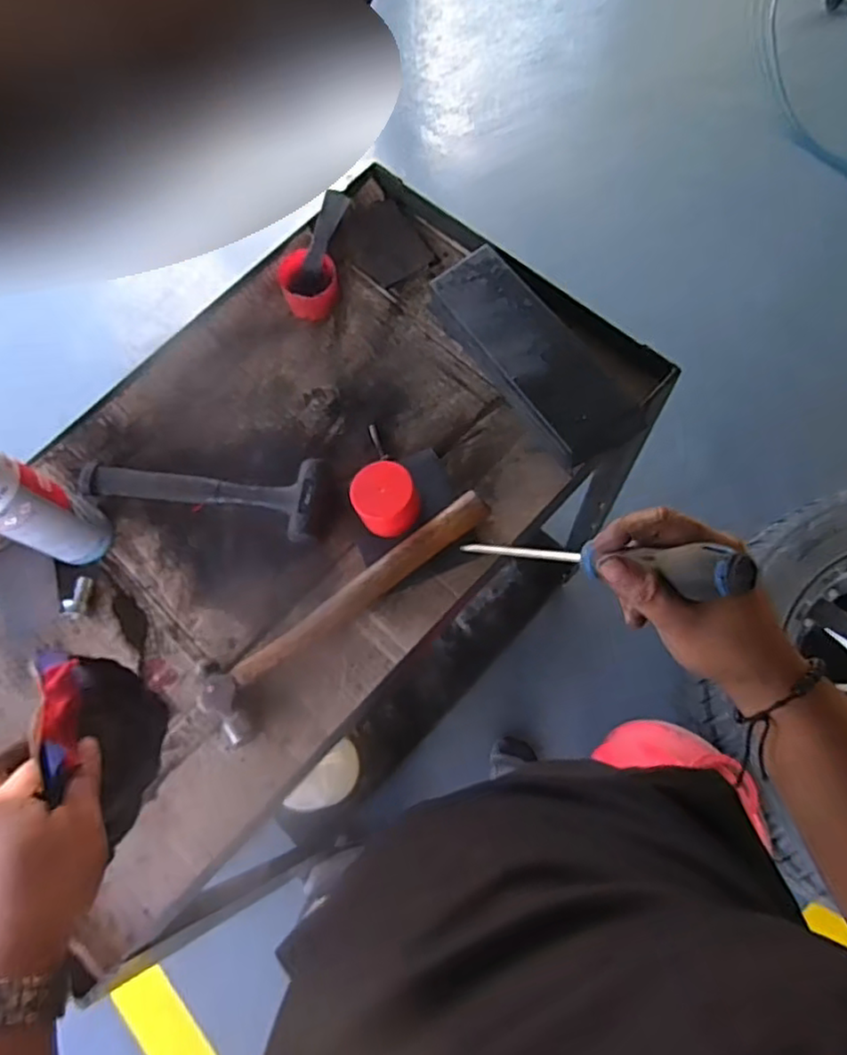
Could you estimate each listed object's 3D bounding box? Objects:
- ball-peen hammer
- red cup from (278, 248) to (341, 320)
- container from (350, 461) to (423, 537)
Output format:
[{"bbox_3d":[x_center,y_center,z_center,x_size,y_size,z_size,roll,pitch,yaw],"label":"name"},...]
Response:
[{"bbox_3d":[-0.073,0.081,0.648,0.336,0.027,0.079,-35,72,-8],"label":"ball-peen hammer"},{"bbox_3d":[-0.132,-0.282,0.761,0.065,0.040,0.075,-11,70,0],"label":"red cup"},{"bbox_3d":[-0.039,-0.030,0.681,0.066,0.050,0.068,-1,71,4],"label":"container"}]

